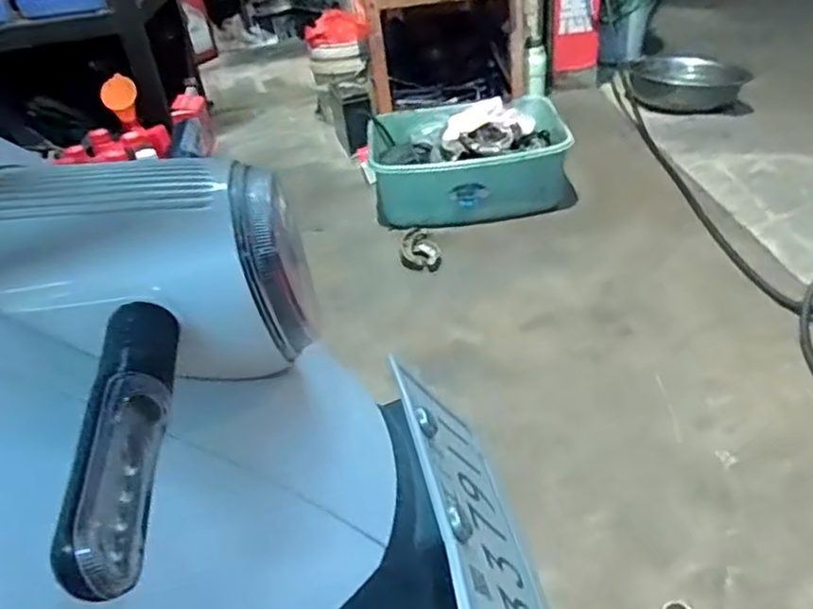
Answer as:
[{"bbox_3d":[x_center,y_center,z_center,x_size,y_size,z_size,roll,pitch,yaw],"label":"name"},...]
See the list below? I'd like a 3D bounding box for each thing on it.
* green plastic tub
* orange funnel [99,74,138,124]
[{"bbox_3d":[0.146,-0.341,1.646,0.458,0.146,0.412,-7,34,1],"label":"green plastic tub"},{"bbox_3d":[-0.690,-0.492,1.678,0.083,0.118,0.088,-18,36,-15],"label":"orange funnel"}]

